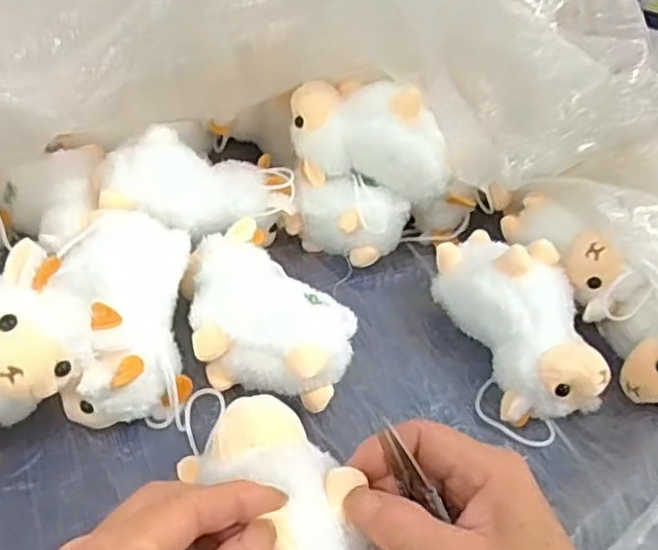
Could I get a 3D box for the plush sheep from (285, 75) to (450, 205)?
[{"bbox_3d":[0.025,-0.086,0.440,0.063,0.073,0.098,-25,51,-31],"label":"plush sheep"}]

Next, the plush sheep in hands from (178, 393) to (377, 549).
[{"bbox_3d":[-0.018,0.107,0.286,0.055,0.054,0.125,-14,47,-22],"label":"plush sheep in hands"}]

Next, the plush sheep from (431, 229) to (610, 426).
[{"bbox_3d":[0.119,0.026,0.406,0.067,0.071,0.115,-14,46,-22],"label":"plush sheep"}]

